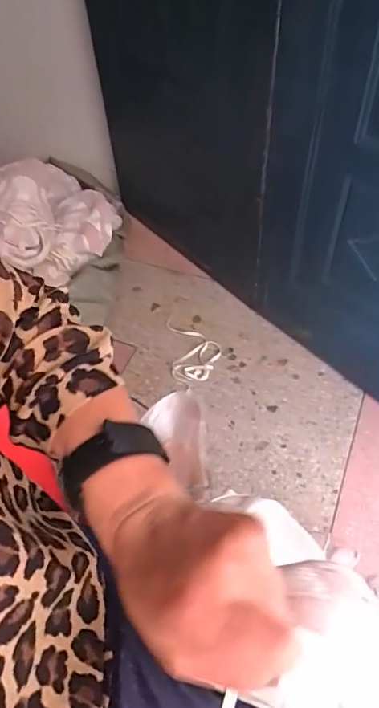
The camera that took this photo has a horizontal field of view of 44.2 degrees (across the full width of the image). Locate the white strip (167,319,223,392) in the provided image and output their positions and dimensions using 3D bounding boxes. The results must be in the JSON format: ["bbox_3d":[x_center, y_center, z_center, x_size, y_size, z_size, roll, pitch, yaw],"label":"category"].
[{"bbox_3d":[0.014,-0.007,1.135,0.119,0.008,0.207,-7,52,-2],"label":"white strip"}]

